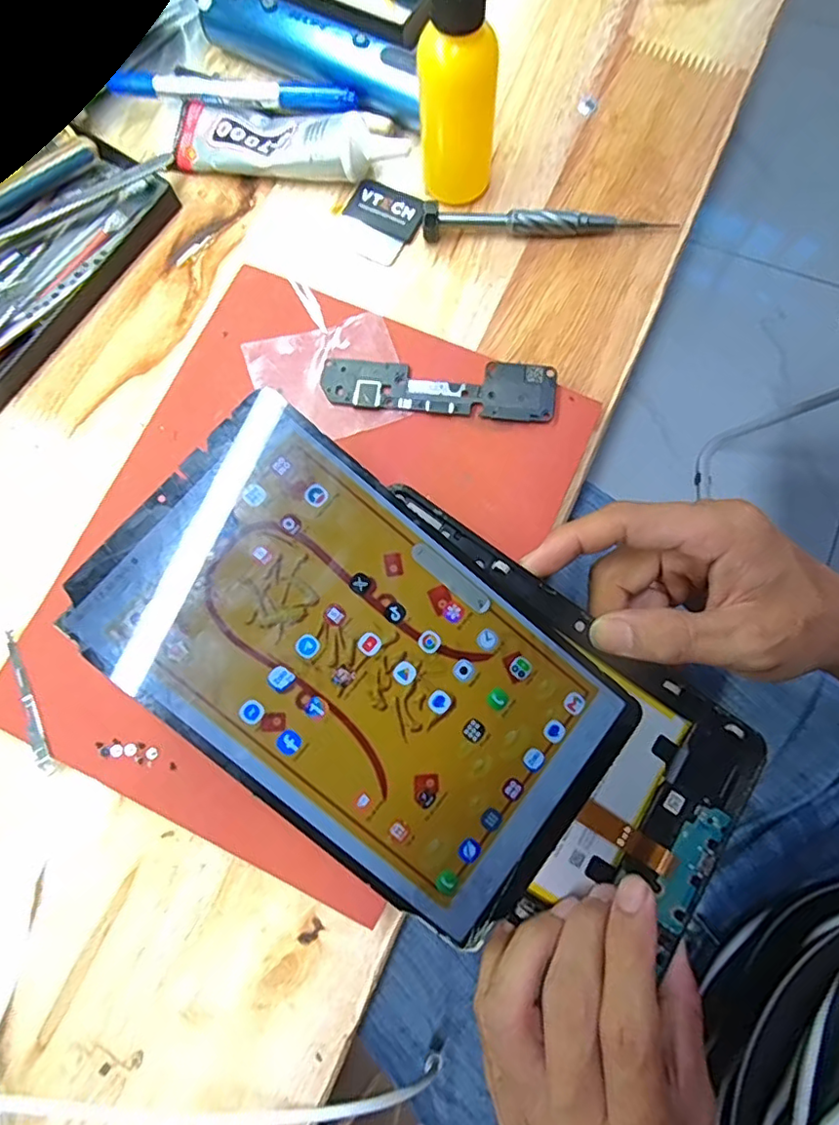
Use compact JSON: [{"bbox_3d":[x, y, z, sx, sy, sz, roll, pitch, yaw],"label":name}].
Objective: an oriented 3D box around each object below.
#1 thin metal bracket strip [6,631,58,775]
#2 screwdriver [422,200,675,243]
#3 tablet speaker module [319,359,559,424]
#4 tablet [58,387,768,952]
[{"bbox_3d":[-0.171,0.061,0.252,0.007,0.004,0.065,-26,79,-4],"label":"thin metal bracket strip"},{"bbox_3d":[0.065,-0.173,0.292,0.127,0.016,0.013,-2,78,1],"label":"screwdriver"},{"bbox_3d":[0.009,-0.084,0.273,0.109,0.005,0.029,7,78,2],"label":"tablet speaker module"},{"bbox_3d":[0.010,0.057,0.232,0.271,0.015,0.131,35,77,-6],"label":"tablet"}]

